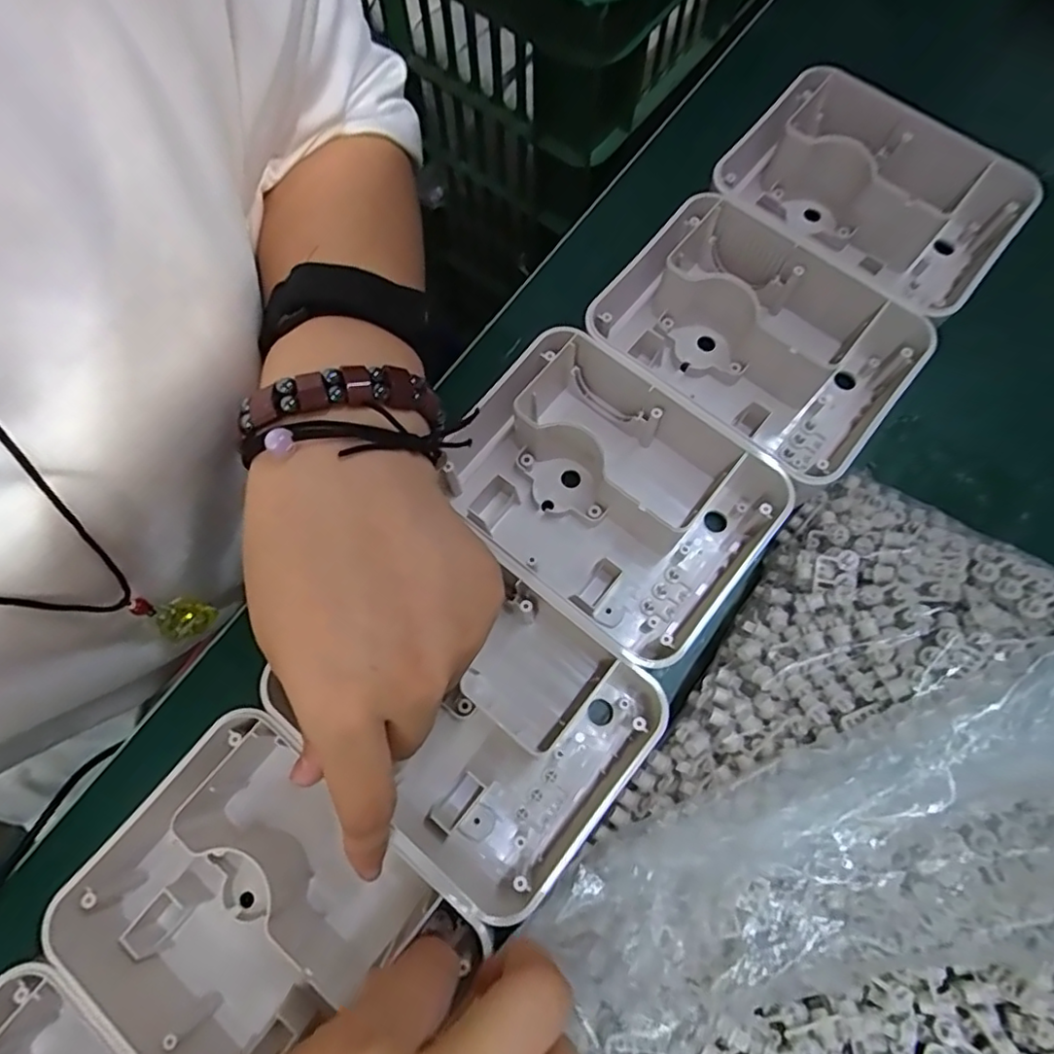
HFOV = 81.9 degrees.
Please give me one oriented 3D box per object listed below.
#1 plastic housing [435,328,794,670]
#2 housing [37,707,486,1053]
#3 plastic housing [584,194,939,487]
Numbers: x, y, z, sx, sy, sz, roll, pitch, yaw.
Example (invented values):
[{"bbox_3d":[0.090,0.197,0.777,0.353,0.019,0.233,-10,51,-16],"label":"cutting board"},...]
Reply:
[{"bbox_3d":[0.034,-0.016,0.260,0.136,0.035,0.091,35,77,10],"label":"plastic housing"},{"bbox_3d":[-0.096,0.136,0.219,0.119,0.040,0.099,41,78,12],"label":"housing"},{"bbox_3d":[0.098,-0.081,0.281,0.141,0.044,0.097,38,77,11],"label":"plastic housing"}]

